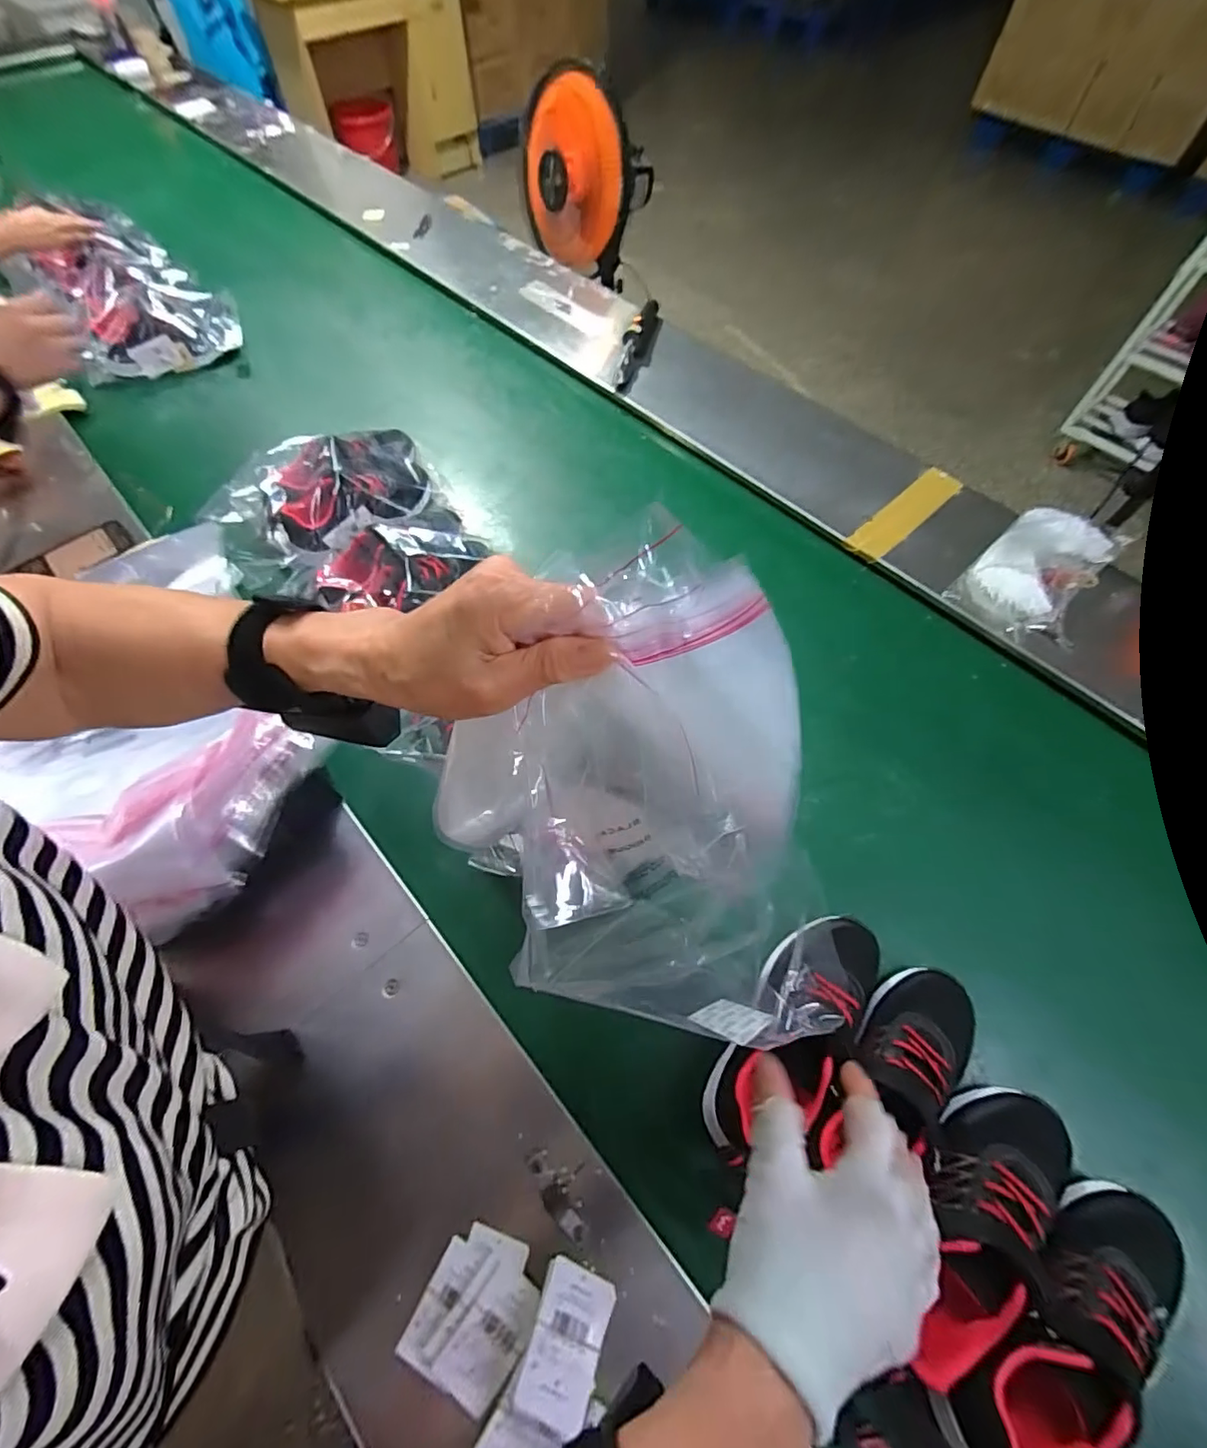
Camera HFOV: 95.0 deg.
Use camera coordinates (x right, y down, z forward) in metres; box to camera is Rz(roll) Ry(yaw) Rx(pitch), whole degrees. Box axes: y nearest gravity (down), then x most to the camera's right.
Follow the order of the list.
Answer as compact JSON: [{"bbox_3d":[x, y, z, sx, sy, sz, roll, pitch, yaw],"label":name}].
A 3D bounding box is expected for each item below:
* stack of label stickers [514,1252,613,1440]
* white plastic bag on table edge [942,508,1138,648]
[{"bbox_3d":[-0.029,0.466,0.417,0.054,0.009,0.084,18,38,11],"label":"stack of label stickers"},{"bbox_3d":[0.621,-0.211,0.792,0.244,0.060,0.154,-40,68,-19],"label":"white plastic bag on table edge"}]

